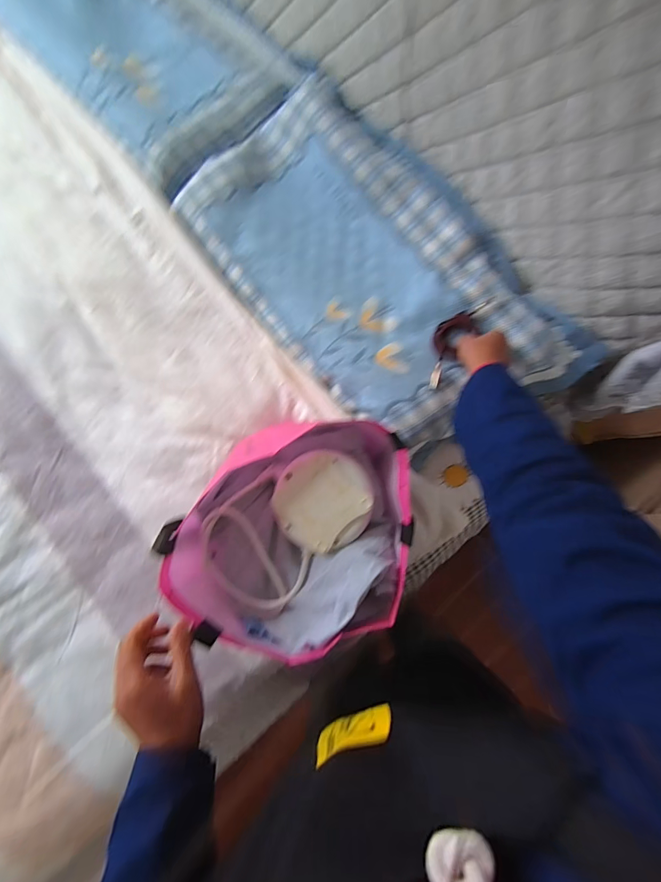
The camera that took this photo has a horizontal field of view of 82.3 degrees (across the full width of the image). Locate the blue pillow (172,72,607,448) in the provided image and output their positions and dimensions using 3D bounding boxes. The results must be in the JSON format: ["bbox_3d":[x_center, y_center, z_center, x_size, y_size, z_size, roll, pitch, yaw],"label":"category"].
[{"bbox_3d":[0.068,-0.270,0.614,0.346,0.064,0.649,-40,82,-2],"label":"blue pillow"}]

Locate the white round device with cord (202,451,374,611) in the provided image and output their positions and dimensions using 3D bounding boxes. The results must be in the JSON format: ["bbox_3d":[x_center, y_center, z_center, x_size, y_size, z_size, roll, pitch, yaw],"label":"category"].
[{"bbox_3d":[-0.054,0.100,0.456,0.218,0.048,0.137,-42,82,-2],"label":"white round device with cord"}]

